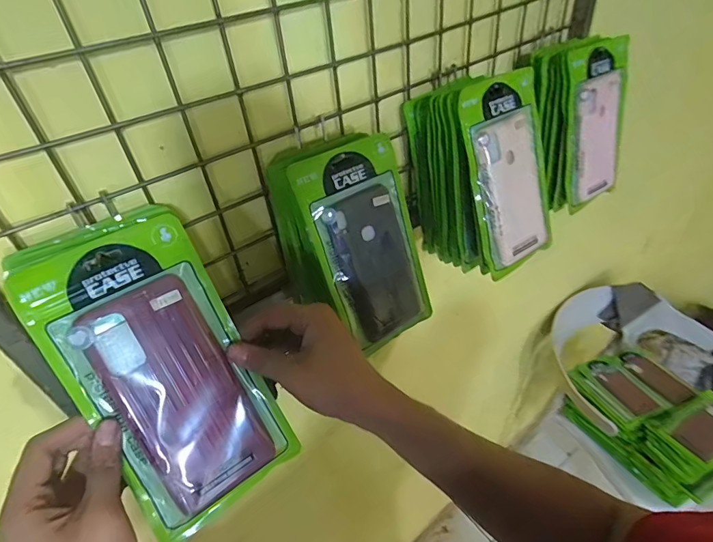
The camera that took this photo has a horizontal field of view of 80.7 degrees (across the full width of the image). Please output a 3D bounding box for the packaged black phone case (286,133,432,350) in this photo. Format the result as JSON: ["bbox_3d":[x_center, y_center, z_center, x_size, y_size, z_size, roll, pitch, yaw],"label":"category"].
[{"bbox_3d":[0.012,-0.021,0.431,0.110,0.206,0.014,-27,24,-25],"label":"packaged black phone case"}]

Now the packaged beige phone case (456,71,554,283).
[{"bbox_3d":[0.174,-0.107,0.471,0.107,0.209,0.012,-27,21,-22],"label":"packaged beige phone case"}]

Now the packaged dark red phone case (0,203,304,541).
[{"bbox_3d":[-0.135,0.070,0.299,0.110,0.221,0.012,-31,8,-28],"label":"packaged dark red phone case"}]

